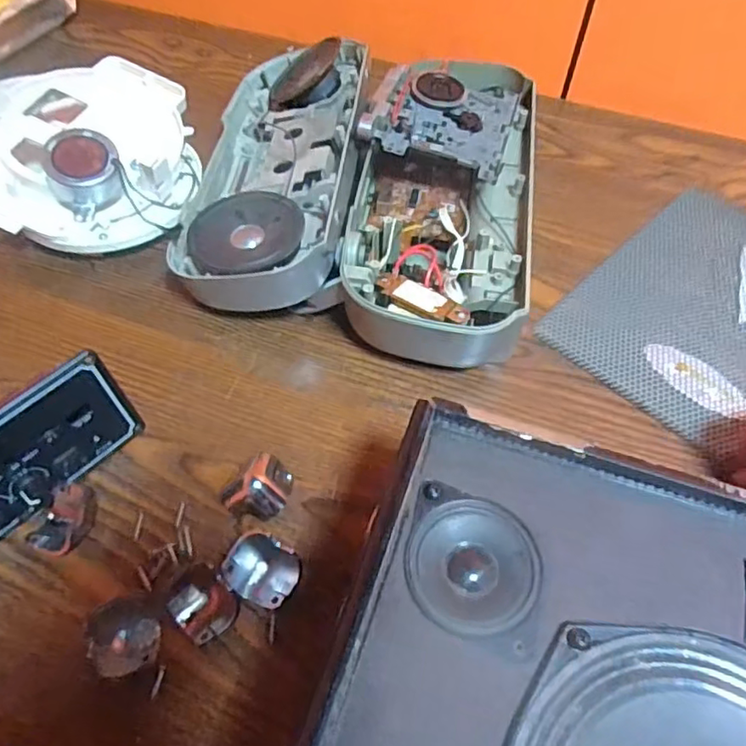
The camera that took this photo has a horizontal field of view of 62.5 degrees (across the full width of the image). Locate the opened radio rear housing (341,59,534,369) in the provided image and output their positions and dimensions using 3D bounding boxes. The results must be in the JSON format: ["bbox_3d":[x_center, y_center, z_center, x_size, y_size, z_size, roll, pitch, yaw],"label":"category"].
[{"bbox_3d":[0.050,-0.126,0.437,0.116,0.072,0.265,7,56,4],"label":"opened radio rear housing"}]

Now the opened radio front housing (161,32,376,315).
[{"bbox_3d":[-0.068,-0.155,0.458,0.113,0.062,0.275,4,55,3],"label":"opened radio front housing"}]

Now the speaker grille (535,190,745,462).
[{"bbox_3d":[0.250,-0.035,0.412,0.185,0.008,0.210,39,64,23],"label":"speaker grille"}]

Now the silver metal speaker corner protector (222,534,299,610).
[{"bbox_3d":[-0.056,0.099,0.308,0.034,0.018,0.029,20,57,13],"label":"silver metal speaker corner protector"}]

